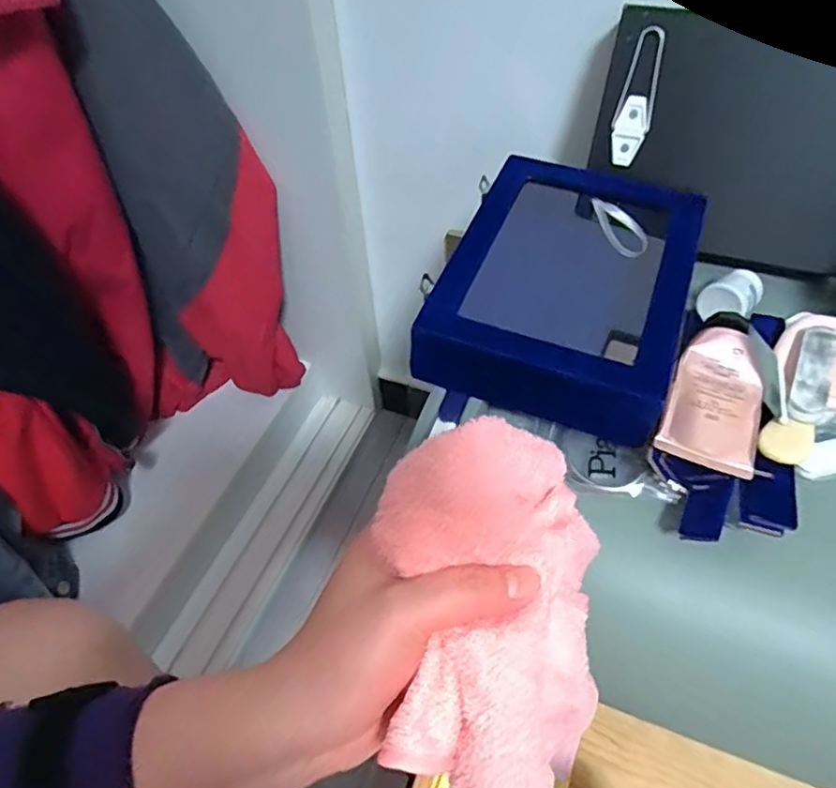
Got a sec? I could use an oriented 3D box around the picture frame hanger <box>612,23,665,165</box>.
[{"bbox_3d":[0.164,-0.220,0.454,0.025,0.093,0.004,14,27,13],"label":"picture frame hanger"}]

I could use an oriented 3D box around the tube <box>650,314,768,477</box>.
[{"bbox_3d":[0.183,-0.004,0.364,0.053,0.018,0.111,21,55,18],"label":"tube"}]

